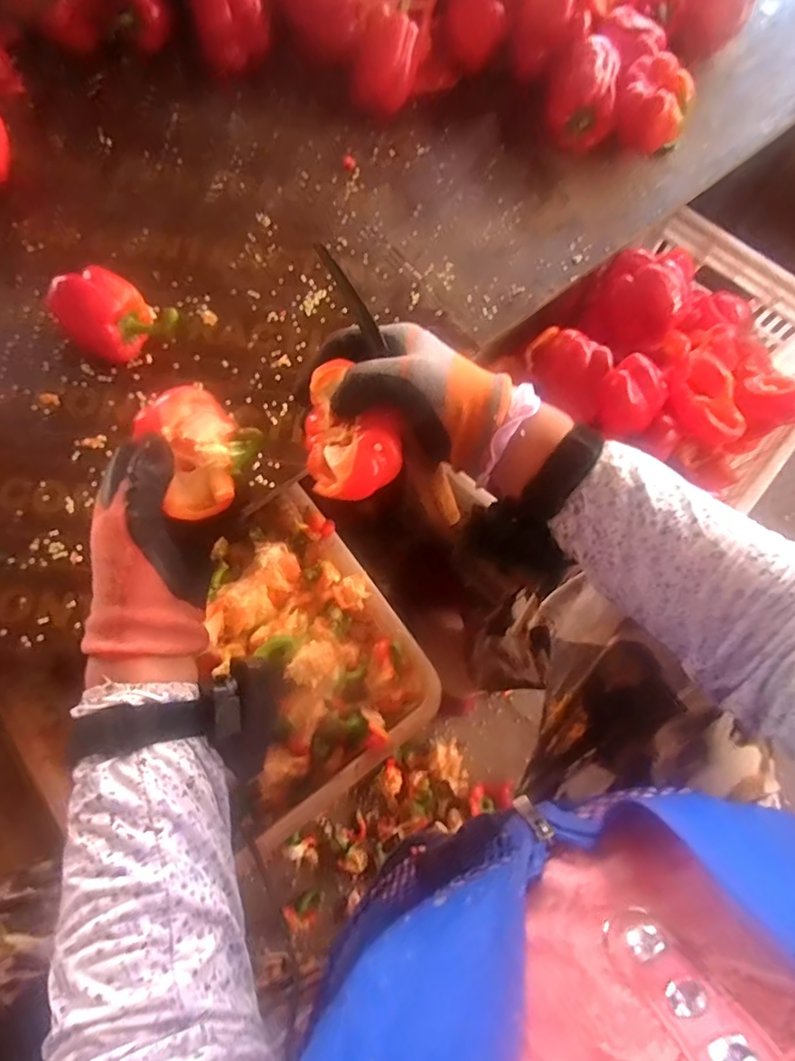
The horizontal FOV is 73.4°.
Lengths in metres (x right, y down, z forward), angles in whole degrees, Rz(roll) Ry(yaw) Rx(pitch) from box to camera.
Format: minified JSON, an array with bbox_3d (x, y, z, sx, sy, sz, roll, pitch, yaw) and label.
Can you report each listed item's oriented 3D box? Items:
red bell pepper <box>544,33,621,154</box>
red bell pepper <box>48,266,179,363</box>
[{"bbox_3d":[0.216,-0.507,0.633,0.076,0.087,0.077,7,73,0],"label":"red bell pepper"},{"bbox_3d":[-0.271,-0.204,0.513,0.083,0.066,0.081,39,75,9],"label":"red bell pepper"}]

